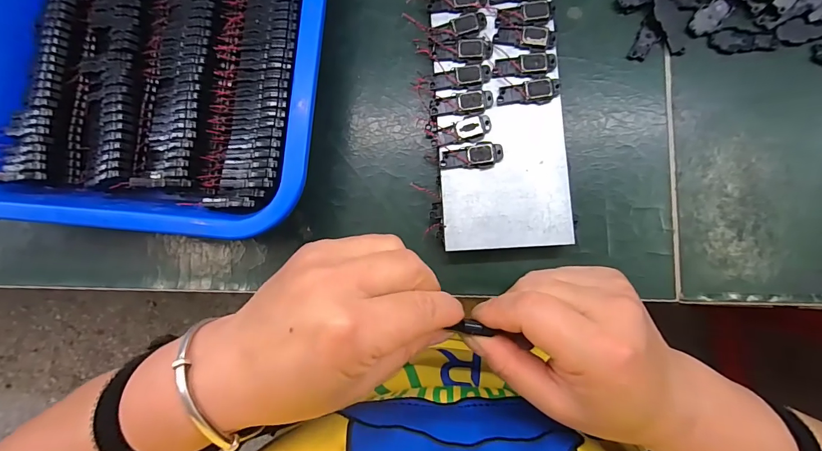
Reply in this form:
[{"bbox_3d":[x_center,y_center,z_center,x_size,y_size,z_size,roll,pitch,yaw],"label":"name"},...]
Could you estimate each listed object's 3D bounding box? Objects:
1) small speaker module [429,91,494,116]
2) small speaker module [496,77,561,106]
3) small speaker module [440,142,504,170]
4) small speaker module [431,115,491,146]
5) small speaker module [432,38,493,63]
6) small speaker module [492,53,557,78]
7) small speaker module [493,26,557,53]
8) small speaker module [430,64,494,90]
[{"bbox_3d":[0.033,-0.079,0.250,0.040,0.004,0.014,-4,84,6],"label":"small speaker module"},{"bbox_3d":[0.075,-0.085,0.246,0.039,0.005,0.015,-10,84,5],"label":"small speaker module"},{"bbox_3d":[0.039,-0.043,0.247,0.040,0.006,0.015,-10,84,5],"label":"small speaker module"},{"bbox_3d":[0.032,-0.061,0.248,0.038,0.004,0.014,-10,84,5],"label":"small speaker module"},{"bbox_3d":[0.034,-0.115,0.252,0.038,0.004,0.015,-3,84,6],"label":"small speaker module"},{"bbox_3d":[0.073,-0.103,0.249,0.038,0.004,0.015,1,88,9],"label":"small speaker module"},{"bbox_3d":[0.074,-0.121,0.250,0.039,0.004,0.017,7,88,9],"label":"small speaker module"},{"bbox_3d":[0.032,-0.097,0.251,0.040,0.004,0.013,-5,84,6],"label":"small speaker module"}]

